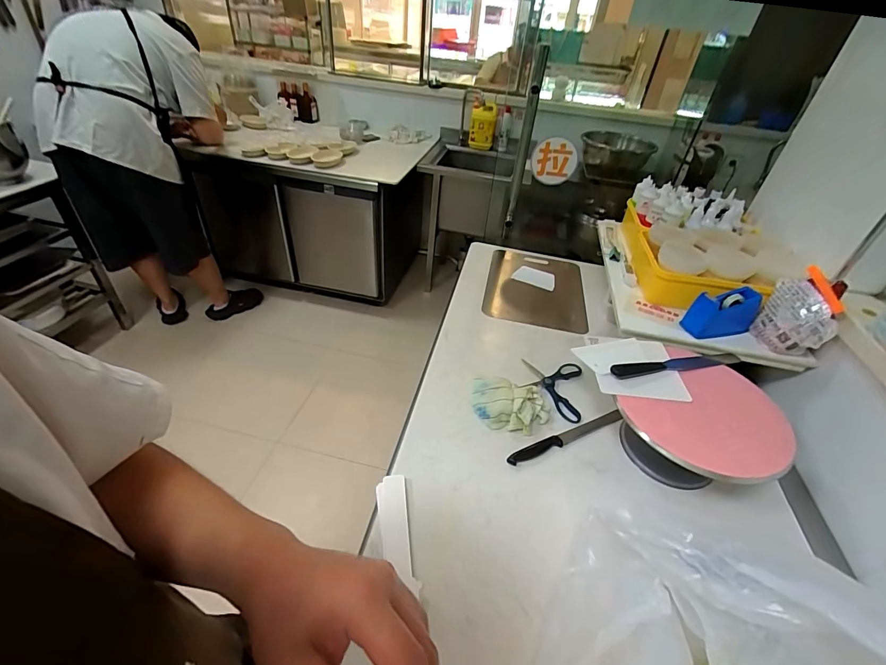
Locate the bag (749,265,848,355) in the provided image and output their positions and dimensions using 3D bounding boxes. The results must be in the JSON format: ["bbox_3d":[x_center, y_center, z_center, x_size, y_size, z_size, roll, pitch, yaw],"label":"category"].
[{"bbox_3d":[0.725,-0.039,0.808,0.109,0.133,0.122,-28,50,-33],"label":"bag"}]

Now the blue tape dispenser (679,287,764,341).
[{"bbox_3d":[0.598,-0.040,0.850,0.136,0.093,0.060,-8,42,-16],"label":"blue tape dispenser"}]

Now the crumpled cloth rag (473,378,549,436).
[{"bbox_3d":[0.143,0.151,0.836,0.162,0.042,0.120,5,40,-1],"label":"crumpled cloth rag"}]

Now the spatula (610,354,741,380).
[{"bbox_3d":[0.467,0.058,0.779,0.310,0.016,0.034,-7,42,-14],"label":"spatula"}]

